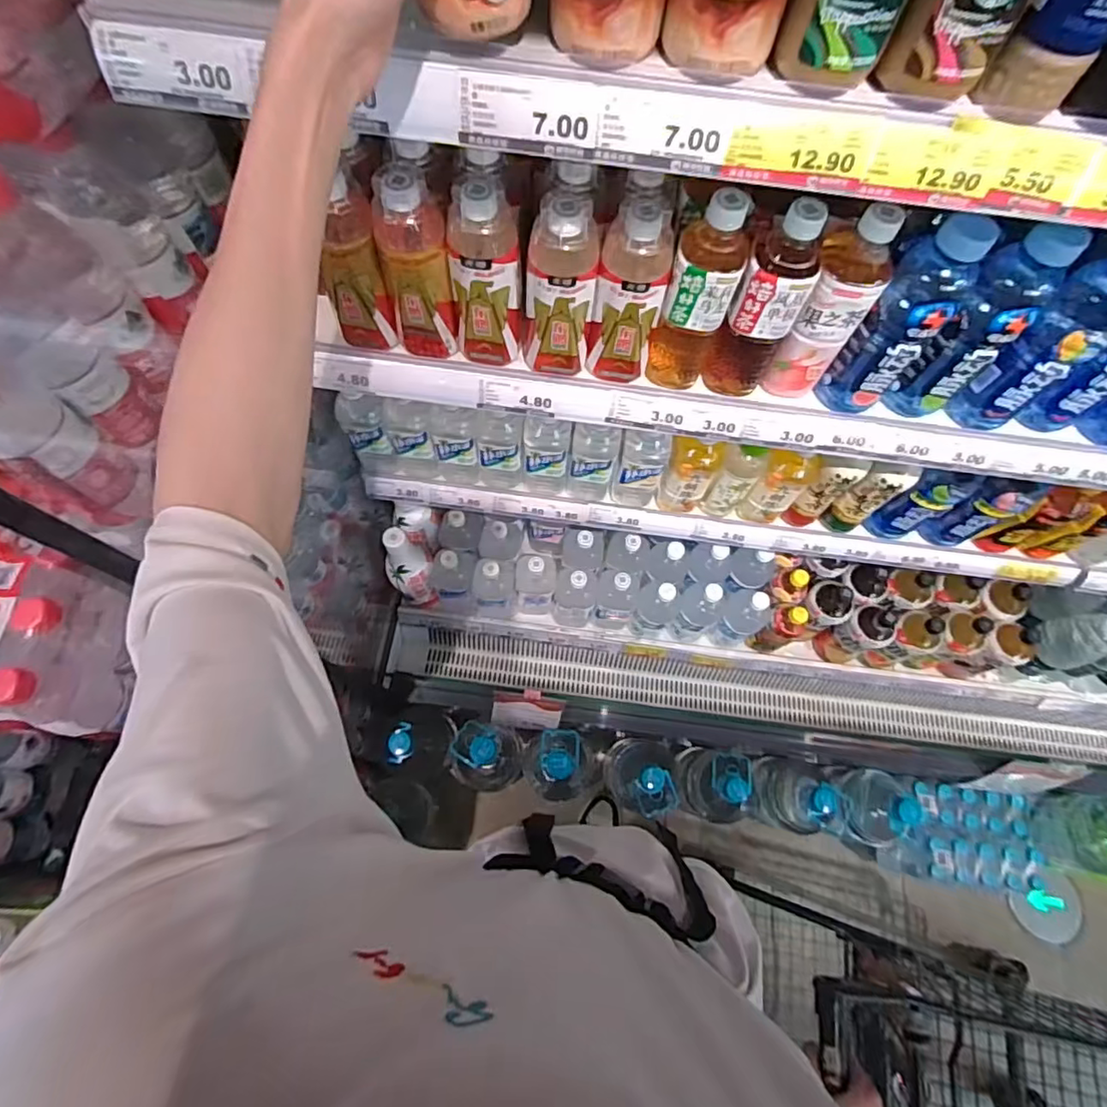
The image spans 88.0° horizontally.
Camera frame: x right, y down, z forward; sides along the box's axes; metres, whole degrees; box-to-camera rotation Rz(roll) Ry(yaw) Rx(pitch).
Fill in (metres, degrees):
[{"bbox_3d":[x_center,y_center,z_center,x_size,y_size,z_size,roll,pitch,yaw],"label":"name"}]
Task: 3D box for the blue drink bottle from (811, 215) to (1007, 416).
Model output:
[{"bbox_3d":[0.328,-0.213,0.536,0.061,0.198,0.063,-41,76,-15],"label":"blue drink bottle"}]

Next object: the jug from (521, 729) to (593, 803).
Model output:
[{"bbox_3d":[0.020,0.490,1.316,0.174,0.324,0.155,1,69,-2],"label":"jug"}]

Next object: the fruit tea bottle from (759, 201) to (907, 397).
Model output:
[{"bbox_3d":[0.264,-0.233,0.545,0.063,0.193,0.069,31,71,9],"label":"fruit tea bottle"}]

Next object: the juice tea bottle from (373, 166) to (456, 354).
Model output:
[{"bbox_3d":[-0.131,-0.273,0.554,0.060,0.172,0.057,-7,70,-5],"label":"juice tea bottle"}]

